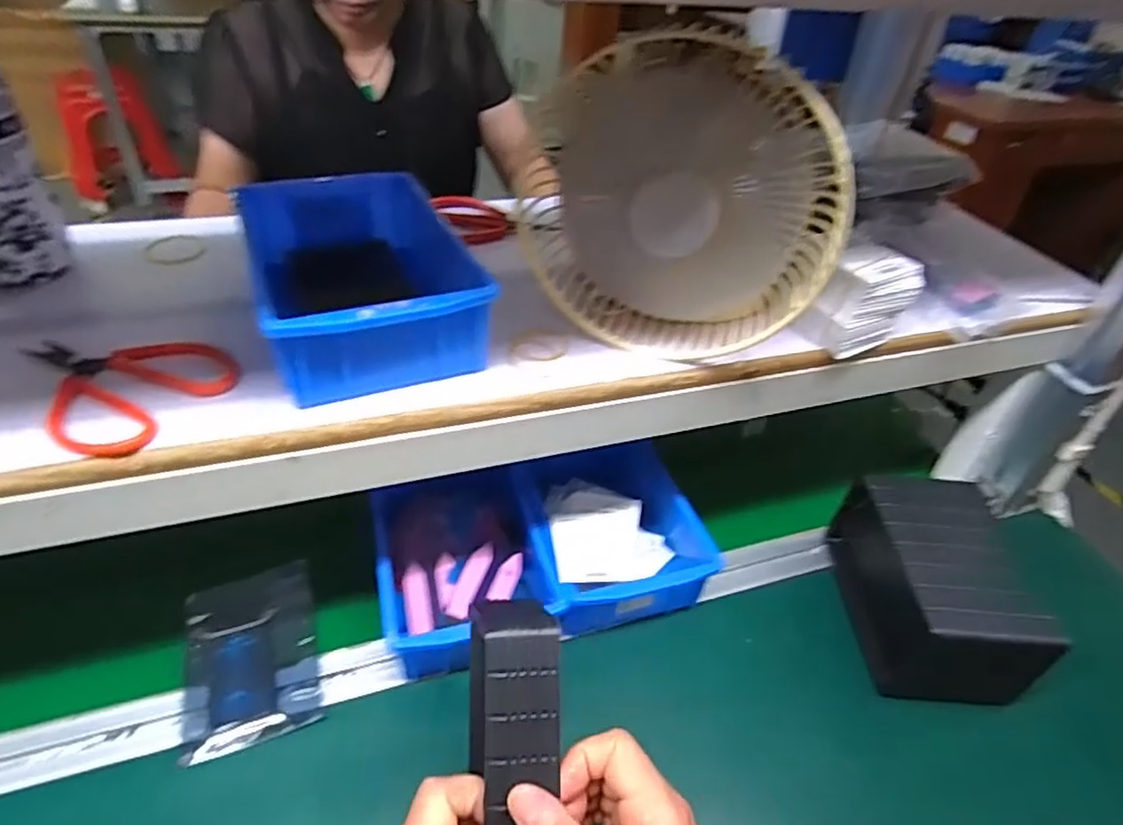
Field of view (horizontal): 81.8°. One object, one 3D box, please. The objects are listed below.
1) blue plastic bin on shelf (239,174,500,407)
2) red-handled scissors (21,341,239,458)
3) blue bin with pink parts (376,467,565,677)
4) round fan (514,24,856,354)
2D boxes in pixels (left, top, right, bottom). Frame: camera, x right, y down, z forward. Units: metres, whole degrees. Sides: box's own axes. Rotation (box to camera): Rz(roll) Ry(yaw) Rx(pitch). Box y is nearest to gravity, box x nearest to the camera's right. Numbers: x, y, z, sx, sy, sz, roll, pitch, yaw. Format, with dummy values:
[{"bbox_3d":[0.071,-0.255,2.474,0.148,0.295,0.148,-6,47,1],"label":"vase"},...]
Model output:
[{"bbox_3d":[-0.136,-0.089,0.441,0.130,0.067,0.196,-12,42,-20],"label":"blue plastic bin on shelf"},{"bbox_3d":[-0.250,-0.019,0.390,0.099,0.014,0.120,-21,46,-29],"label":"red-handled scissors"},{"bbox_3d":[-0.086,0.124,0.547,0.130,0.061,0.172,-8,40,-16],"label":"blue bin with pink parts"},{"bbox_3d":[0.076,-0.130,0.421,0.199,0.180,0.070,16,40,12],"label":"round fan"}]

